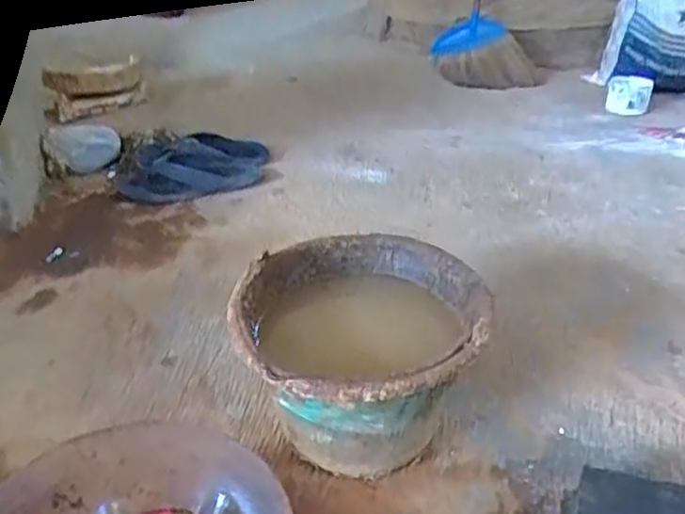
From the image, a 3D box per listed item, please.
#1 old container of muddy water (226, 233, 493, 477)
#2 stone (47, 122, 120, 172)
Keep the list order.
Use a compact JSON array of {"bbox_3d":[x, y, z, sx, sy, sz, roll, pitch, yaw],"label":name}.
[{"bbox_3d":[0.019,0.111,0.687,0.239,0.169,0.253,11,32,17],"label":"old container of muddy water"},{"bbox_3d":[-0.534,-0.220,1.363,0.141,0.093,0.075,-17,35,-25],"label":"stone"}]

